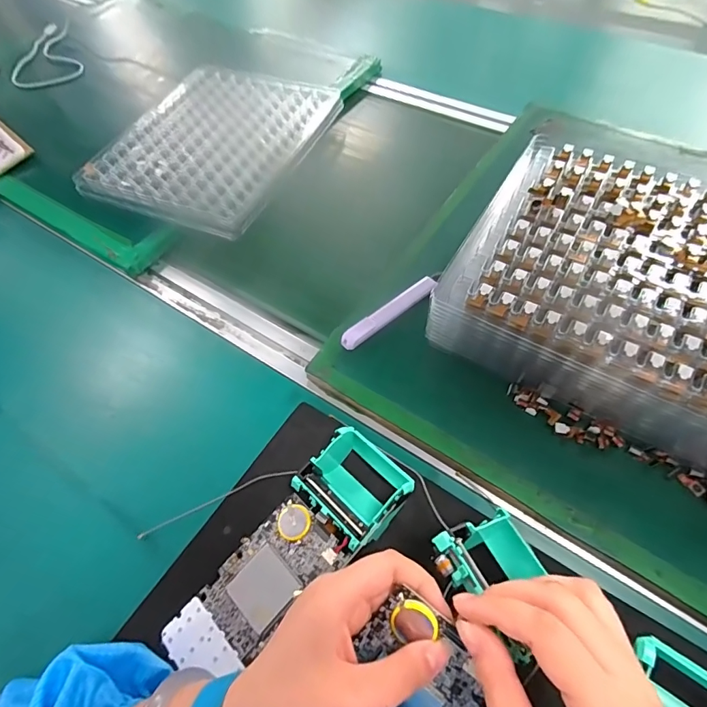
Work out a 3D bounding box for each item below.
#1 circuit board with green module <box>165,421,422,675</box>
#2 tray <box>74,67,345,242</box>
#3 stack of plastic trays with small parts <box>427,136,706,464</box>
[{"bbox_3d":[-0.045,0.145,0.312,0.196,0.041,0.074,-44,67,-10],"label":"circuit board with green module"},{"bbox_3d":[-0.180,-0.280,0.573,0.254,0.031,0.298,21,60,12],"label":"tray"},{"bbox_3d":[0.236,-0.053,0.359,0.288,0.075,0.236,24,60,14],"label":"stack of plastic trays with small parts"}]

